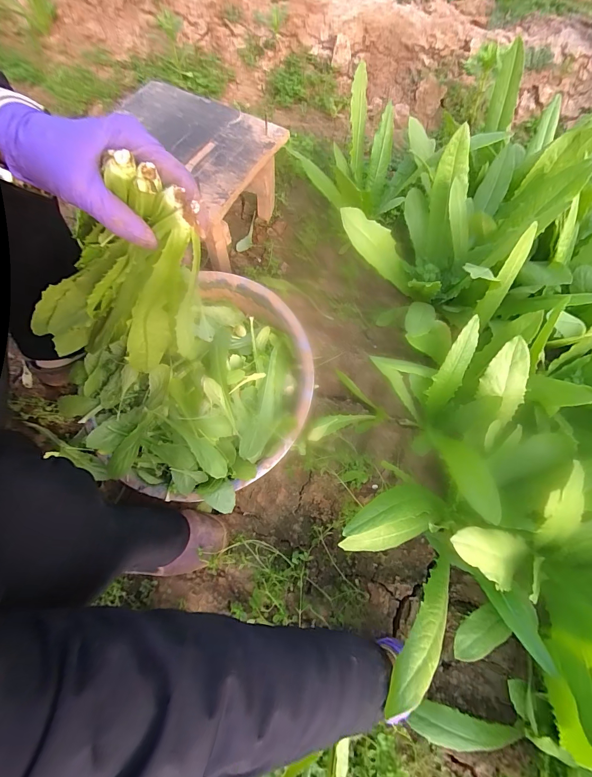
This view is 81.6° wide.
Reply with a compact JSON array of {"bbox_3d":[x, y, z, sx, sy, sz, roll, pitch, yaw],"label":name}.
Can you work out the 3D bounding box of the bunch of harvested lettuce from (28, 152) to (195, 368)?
[{"bbox_3d":[-0.168,-0.091,0.343,0.136,0.277,0.065,9,65,-39],"label":"bunch of harvested lettuce"}]

